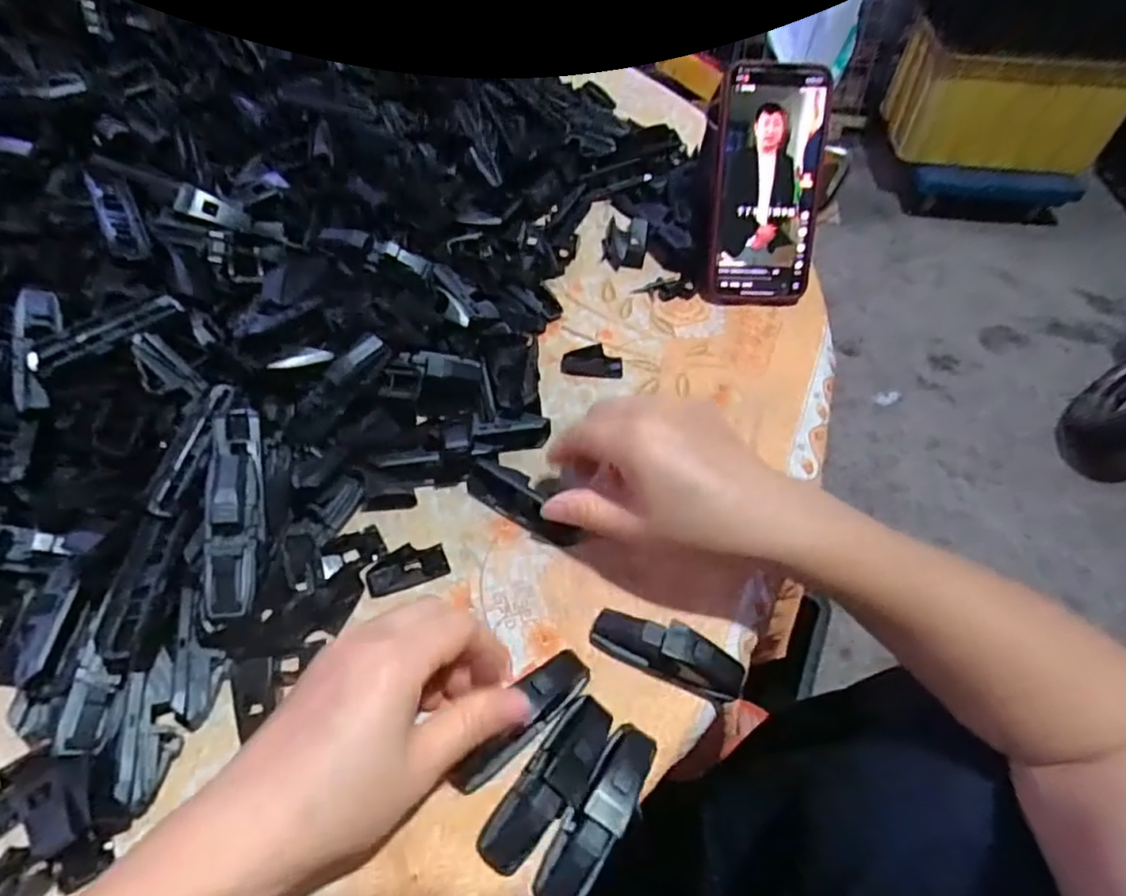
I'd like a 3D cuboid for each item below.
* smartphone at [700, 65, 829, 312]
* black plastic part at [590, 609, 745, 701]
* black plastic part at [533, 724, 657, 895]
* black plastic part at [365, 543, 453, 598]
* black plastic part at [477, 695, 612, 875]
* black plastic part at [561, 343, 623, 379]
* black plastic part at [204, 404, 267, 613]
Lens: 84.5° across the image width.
[{"bbox_3d":[0.146,-0.184,0.444,0.078,0.157,0.016,3,19,4],"label":"smartphone"},{"bbox_3d":[0.051,0.098,0.302,0.074,0.023,0.021,19,56,12],"label":"black plastic part"},{"bbox_3d":[0.014,0.155,0.257,0.023,0.021,0.083,29,58,18],"label":"black plastic part"},{"bbox_3d":[-0.083,0.063,0.330,0.041,0.006,0.021,-18,57,-14],"label":"black plastic part"},{"bbox_3d":[-0.004,0.141,0.262,0.026,0.022,0.075,32,59,19],"label":"black plastic part"},{"bbox_3d":[0.020,-0.060,0.425,0.041,0.014,0.017,6,54,2],"label":"black plastic part"},{"bbox_3d":[-0.154,0.027,0.288,0.022,0.029,0.097,-6,69,-7],"label":"black plastic part"}]

